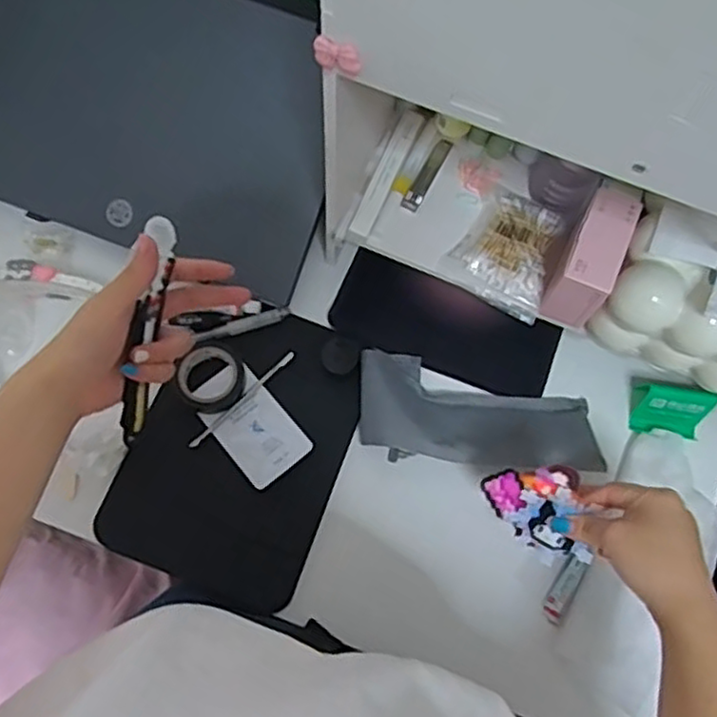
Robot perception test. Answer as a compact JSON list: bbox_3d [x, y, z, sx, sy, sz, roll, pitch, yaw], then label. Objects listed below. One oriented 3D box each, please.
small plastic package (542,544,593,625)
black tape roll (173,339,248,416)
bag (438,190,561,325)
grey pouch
[{"bbox_3d":[0.173,0.188,0.562,0.018,0.010,0.063,31,74,8],"label":"small plastic package"},{"bbox_3d":[-0.130,0.015,0.597,0.059,0.016,0.062,1,73,-2],"label":"black tape roll"},{"bbox_3d":[0.130,-0.089,0.567,0.086,0.024,0.088,34,75,8],"label":"bag"},{"bbox_3d":[0.105,0.051,0.589,0.211,0.047,0.090,11,73,2],"label":"grey pouch"}]

